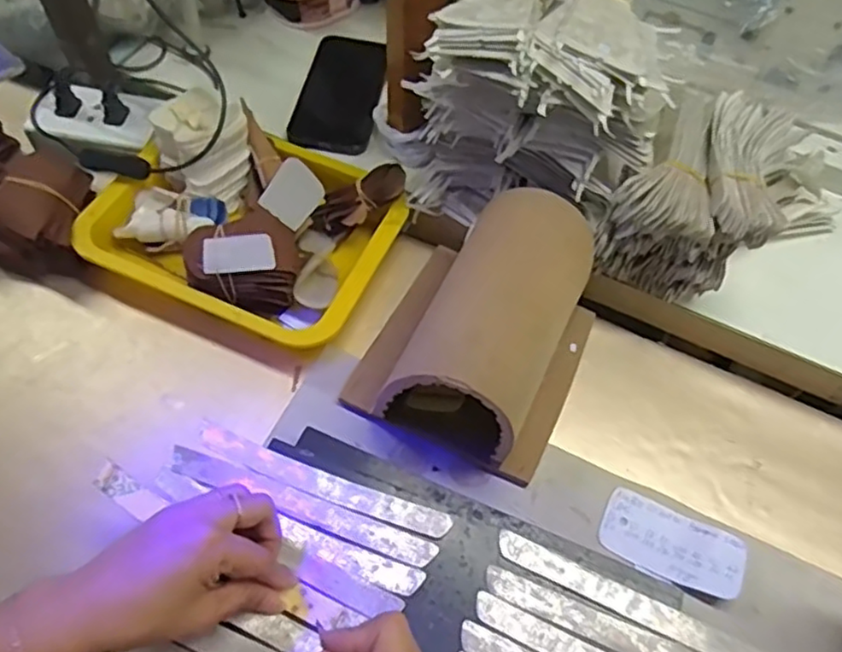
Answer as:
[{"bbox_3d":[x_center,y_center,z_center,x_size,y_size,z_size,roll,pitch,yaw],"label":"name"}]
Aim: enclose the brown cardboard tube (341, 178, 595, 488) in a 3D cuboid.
[{"bbox_3d":[0.049,0.002,0.519,0.165,0.123,0.181,25,61,11],"label":"brown cardboard tube"}]

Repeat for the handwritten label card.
[{"bbox_3d":[0.191,0.165,0.496,0.102,0.016,0.055,26,61,11],"label":"handwritten label card"}]

